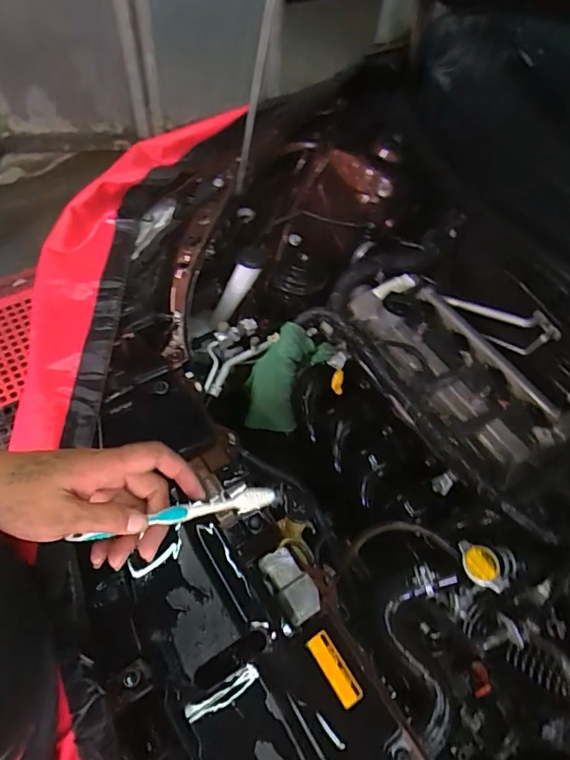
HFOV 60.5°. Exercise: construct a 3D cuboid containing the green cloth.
[{"bbox_3d":[-0.009,0.000,0.845,0.132,0.097,0.195,28,100,14],"label":"green cloth"}]

